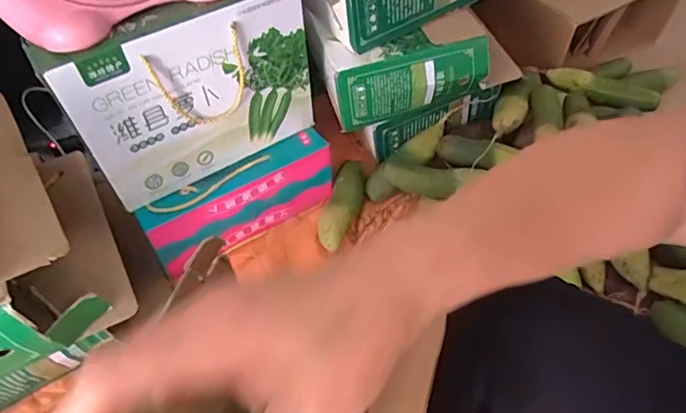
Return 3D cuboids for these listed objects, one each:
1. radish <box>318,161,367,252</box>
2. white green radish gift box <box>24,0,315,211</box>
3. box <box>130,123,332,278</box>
[{"bbox_3d":[0.003,-0.011,0.897,0.059,0.063,0.205,10,53,10],"label":"radish"},{"bbox_3d":[-0.222,-0.181,0.740,0.351,0.254,0.100,-32,58,-21],"label":"white green radish gift box"},{"bbox_3d":[-0.169,-0.007,0.853,0.332,0.134,0.076,-30,57,-19],"label":"box"}]

